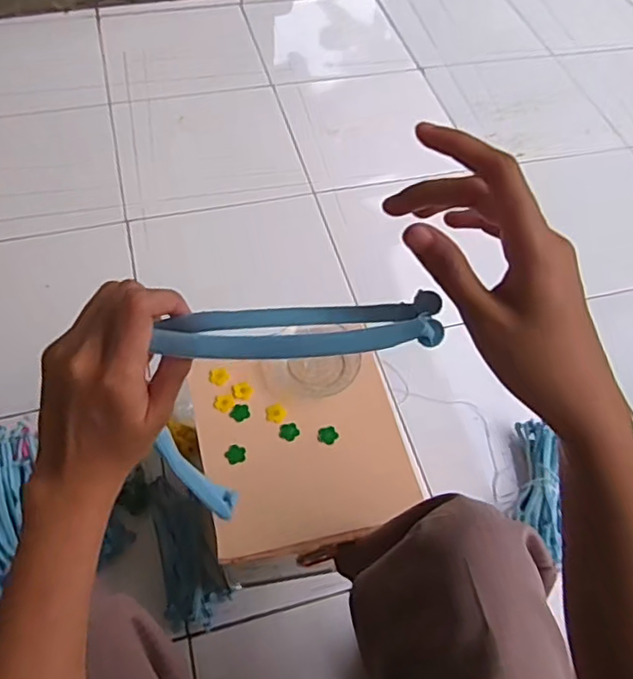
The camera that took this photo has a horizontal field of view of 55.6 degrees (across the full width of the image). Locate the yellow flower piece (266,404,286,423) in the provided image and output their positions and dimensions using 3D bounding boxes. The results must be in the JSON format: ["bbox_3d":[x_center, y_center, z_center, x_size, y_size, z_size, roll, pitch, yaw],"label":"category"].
[{"bbox_3d":[-0.050,0.090,0.737,0.024,0.004,0.023,9,56,2],"label":"yellow flower piece"}]

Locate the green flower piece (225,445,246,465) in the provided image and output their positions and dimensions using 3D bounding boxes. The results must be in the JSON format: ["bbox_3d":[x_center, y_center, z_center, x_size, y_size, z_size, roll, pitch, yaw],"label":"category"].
[{"bbox_3d":[-0.094,0.134,0.701,0.024,0.004,0.022,2,56,-3],"label":"green flower piece"}]

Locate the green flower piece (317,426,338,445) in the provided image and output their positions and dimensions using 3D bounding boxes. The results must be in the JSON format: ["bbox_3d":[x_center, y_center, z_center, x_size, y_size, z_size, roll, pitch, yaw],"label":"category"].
[{"bbox_3d":[0.013,0.114,0.720,0.023,0.004,0.023,2,56,-3],"label":"green flower piece"}]

